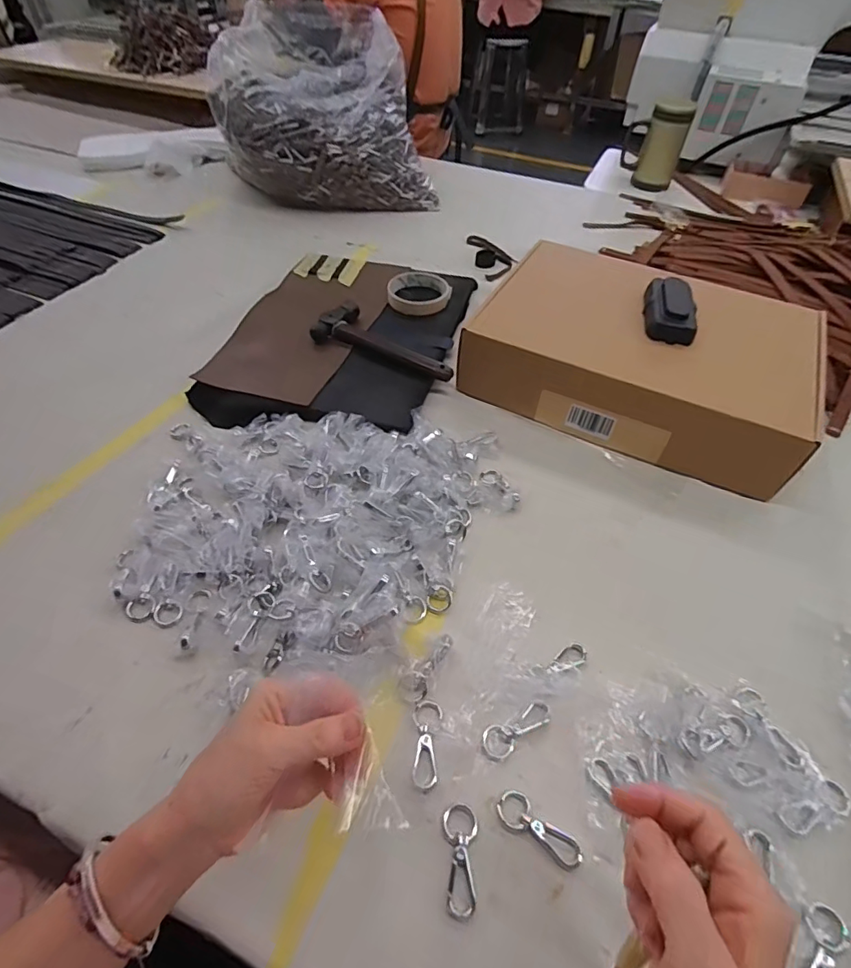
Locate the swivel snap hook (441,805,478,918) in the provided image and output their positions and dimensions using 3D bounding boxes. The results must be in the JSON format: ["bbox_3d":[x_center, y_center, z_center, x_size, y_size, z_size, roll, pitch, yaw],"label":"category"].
[{"bbox_3d":[0.021,0.235,0.315,0.023,0.004,0.057,6,50,0],"label":"swivel snap hook"}]

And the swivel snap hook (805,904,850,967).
[{"bbox_3d":[0.230,0.276,0.291,0.024,0.008,0.056,35,56,22],"label":"swivel snap hook"}]

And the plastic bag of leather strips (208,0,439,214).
[{"bbox_3d":[-0.185,-0.716,0.948,0.364,0.199,0.385,-6,51,-7],"label":"plastic bag of leather strips"}]

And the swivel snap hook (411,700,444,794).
[{"bbox_3d":[0.002,0.184,0.354,0.020,0.005,0.059,4,50,-2],"label":"swivel snap hook"}]

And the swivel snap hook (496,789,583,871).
[{"bbox_3d":[0.074,0.224,0.325,0.057,0.005,0.023,27,53,17],"label":"swivel snap hook"}]

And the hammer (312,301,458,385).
[{"bbox_3d":[-0.046,-0.178,0.628,0.190,0.026,0.065,24,52,15],"label":"hammer"}]

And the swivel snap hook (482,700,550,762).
[{"bbox_3d":[0.065,0.176,0.360,0.055,0.005,0.022,-26,57,-24],"label":"swivel snap hook"}]

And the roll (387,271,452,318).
[{"bbox_3d":[-0.012,-0.272,0.711,0.087,0.026,0.087,2,50,-3],"label":"roll"}]

